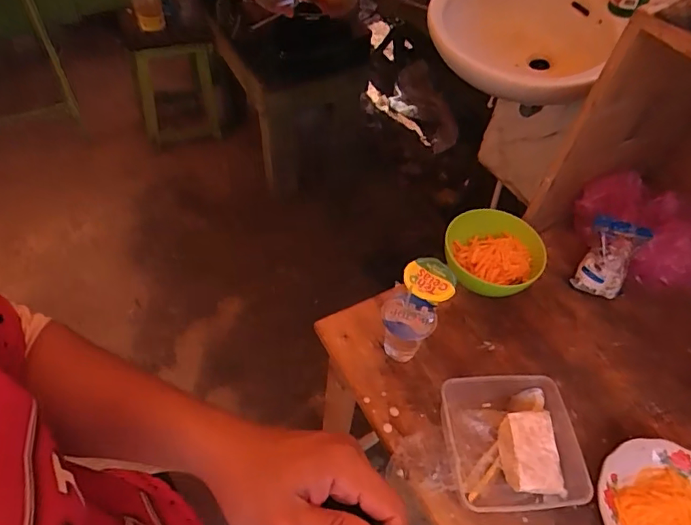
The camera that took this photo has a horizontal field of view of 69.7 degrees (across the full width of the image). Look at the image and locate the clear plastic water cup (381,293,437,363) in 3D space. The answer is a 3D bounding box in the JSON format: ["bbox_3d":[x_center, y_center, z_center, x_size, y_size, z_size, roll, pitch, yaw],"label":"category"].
[{"bbox_3d":[0.080,0.096,0.686,0.071,0.084,0.060,21,52,11],"label":"clear plastic water cup"}]

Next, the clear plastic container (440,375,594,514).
[{"bbox_3d":[0.204,0.226,0.622,0.165,0.050,0.158,-1,51,-7],"label":"clear plastic container"}]

